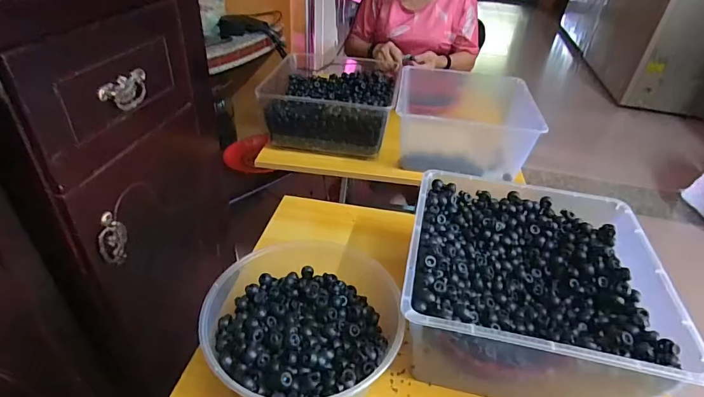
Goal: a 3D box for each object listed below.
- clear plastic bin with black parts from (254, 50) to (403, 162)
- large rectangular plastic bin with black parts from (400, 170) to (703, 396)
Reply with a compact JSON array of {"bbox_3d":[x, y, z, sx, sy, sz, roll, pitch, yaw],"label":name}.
[{"bbox_3d":[-0.047,-0.236,1.021,0.299,0.139,0.257,7,36,4],"label":"clear plastic bin with black parts"},{"bbox_3d":[0.227,0.121,0.564,0.302,0.151,0.294,10,37,8],"label":"large rectangular plastic bin with black parts"}]

